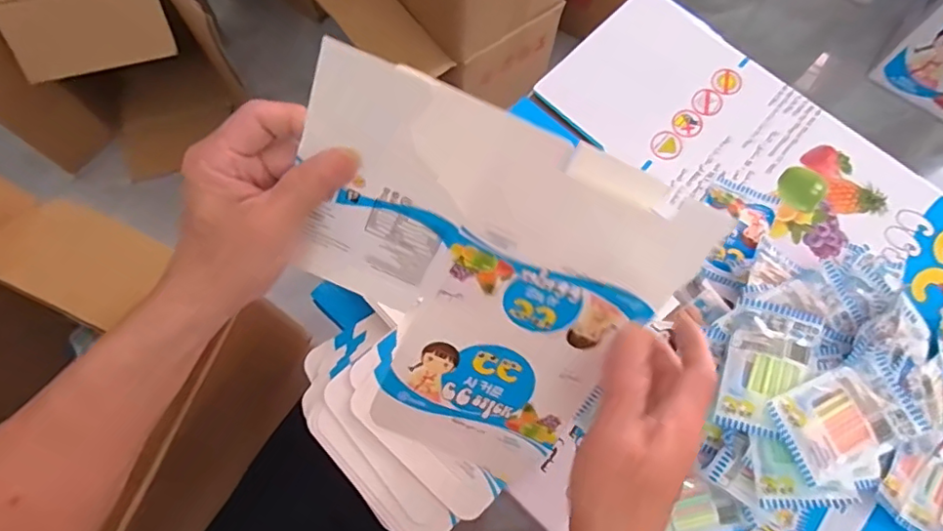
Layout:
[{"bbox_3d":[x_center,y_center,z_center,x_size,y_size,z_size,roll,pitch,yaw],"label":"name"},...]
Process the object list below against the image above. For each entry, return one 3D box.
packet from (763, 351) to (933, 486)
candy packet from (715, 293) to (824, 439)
[{"bbox_3d":[0.285,0.110,0.421,0.113,0.016,0.064,-22,74,-9],"label":"packet"},{"bbox_3d":[0.230,0.078,0.435,0.058,0.017,0.107,24,72,6],"label":"candy packet"}]

